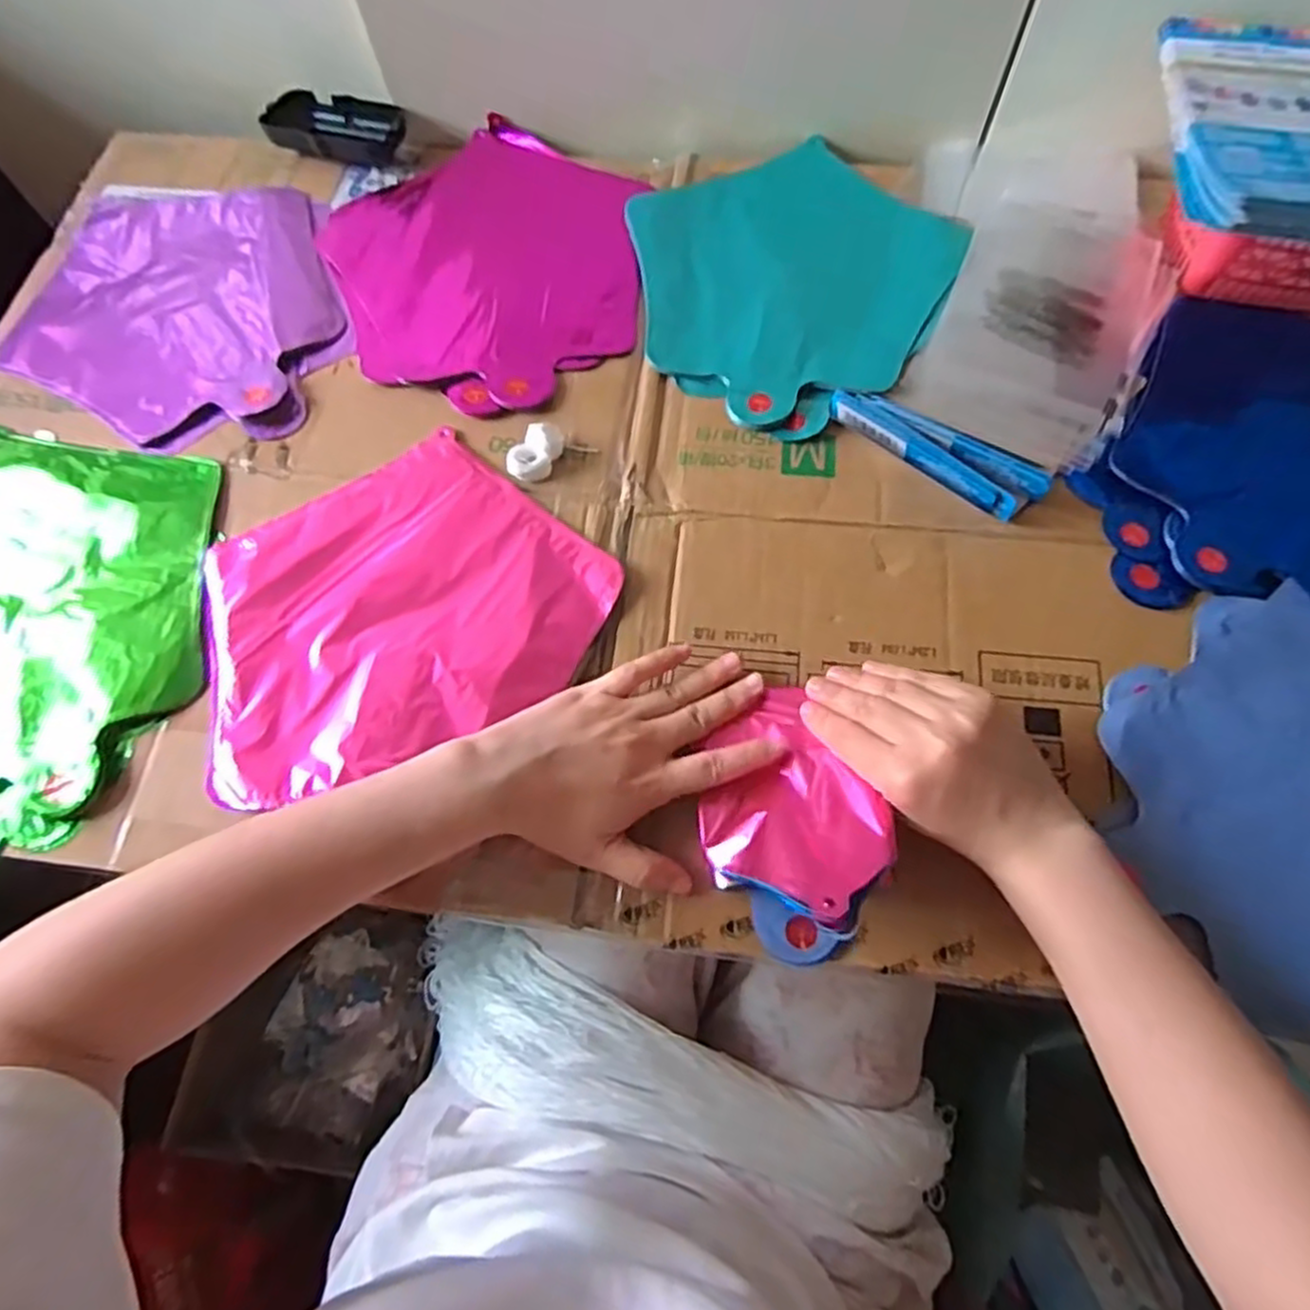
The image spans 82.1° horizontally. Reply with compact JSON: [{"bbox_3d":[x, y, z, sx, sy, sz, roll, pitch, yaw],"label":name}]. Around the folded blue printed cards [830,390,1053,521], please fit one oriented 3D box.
[{"bbox_3d":[0.165,-0.121,0.451,0.131,0.023,0.030,35,72,15],"label":"folded blue printed cards"}]

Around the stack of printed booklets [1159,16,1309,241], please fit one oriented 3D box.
[{"bbox_3d":[0.364,-0.307,0.439,0.113,0.019,0.187,3,67,3],"label":"stack of printed booklets"}]

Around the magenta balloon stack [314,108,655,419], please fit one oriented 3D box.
[{"bbox_3d":[-0.124,-0.285,0.540,0.225,0.007,0.265,4,67,3],"label":"magenta balloon stack"}]

